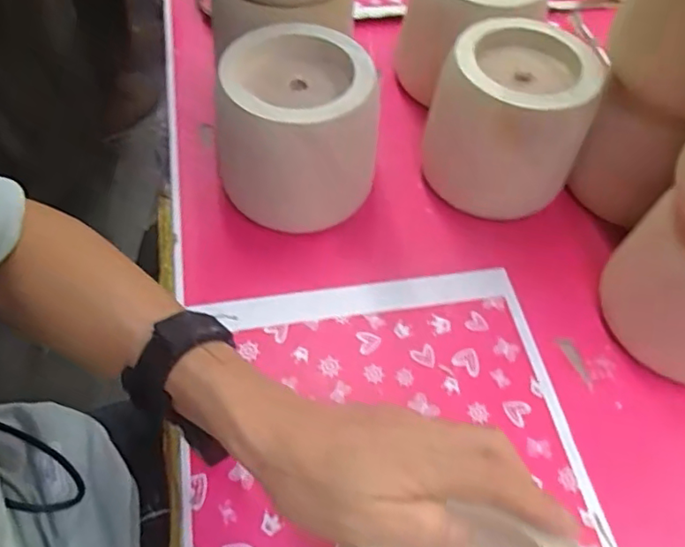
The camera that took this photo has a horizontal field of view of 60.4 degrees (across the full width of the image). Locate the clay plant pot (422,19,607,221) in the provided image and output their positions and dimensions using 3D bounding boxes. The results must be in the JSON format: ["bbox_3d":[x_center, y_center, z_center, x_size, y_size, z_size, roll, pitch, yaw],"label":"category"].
[{"bbox_3d":[0.138,-0.135,0.530,0.112,0.137,0.115,2,56,-3],"label":"clay plant pot"}]

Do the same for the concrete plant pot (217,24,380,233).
[{"bbox_3d":[-0.042,-0.114,0.502,0.124,0.132,0.122,-4,56,-7],"label":"concrete plant pot"}]

